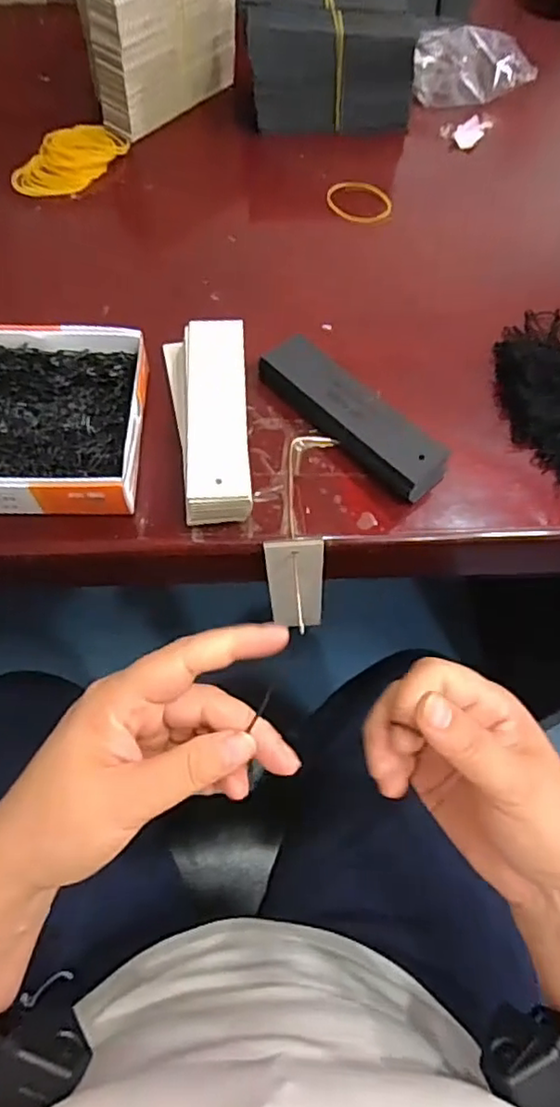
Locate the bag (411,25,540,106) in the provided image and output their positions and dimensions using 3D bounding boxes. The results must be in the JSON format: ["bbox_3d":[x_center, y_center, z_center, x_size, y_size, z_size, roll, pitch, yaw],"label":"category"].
[{"bbox_3d":[0.172,-0.436,0.559,0.102,0.043,0.063,-25,67,-15],"label":"bag"}]

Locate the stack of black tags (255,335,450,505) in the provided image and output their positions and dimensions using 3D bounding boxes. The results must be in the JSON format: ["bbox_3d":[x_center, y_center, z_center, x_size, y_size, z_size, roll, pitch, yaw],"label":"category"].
[{"bbox_3d":[0.044,-0.082,0.370,0.035,0.021,0.125,-39,71,-20],"label":"stack of black tags"}]

